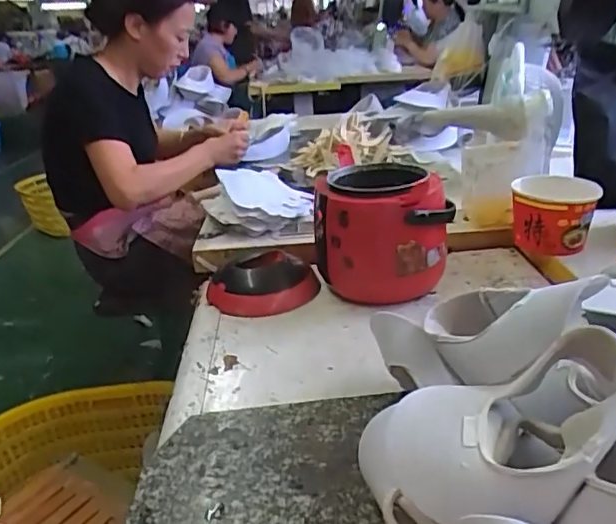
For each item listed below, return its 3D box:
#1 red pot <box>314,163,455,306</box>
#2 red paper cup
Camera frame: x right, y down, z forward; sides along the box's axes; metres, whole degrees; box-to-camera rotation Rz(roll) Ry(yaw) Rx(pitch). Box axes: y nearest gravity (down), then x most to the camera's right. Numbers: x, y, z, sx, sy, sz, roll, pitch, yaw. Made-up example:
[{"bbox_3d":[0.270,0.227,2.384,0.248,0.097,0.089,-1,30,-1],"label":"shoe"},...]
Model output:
[{"bbox_3d":[0.104,-0.044,0.817,0.167,0.164,0.173,-8,24,-7],"label":"red pot"},{"bbox_3d":[0.370,-0.069,0.849,0.116,0.098,0.099,4,25,21],"label":"red paper cup"}]

